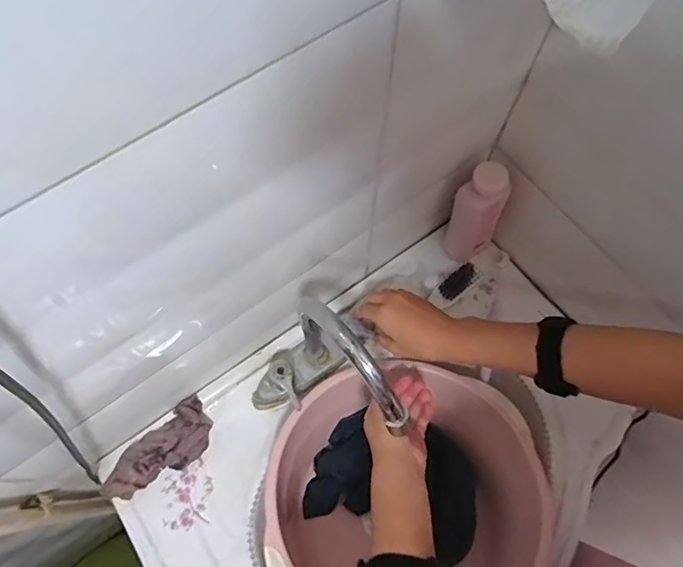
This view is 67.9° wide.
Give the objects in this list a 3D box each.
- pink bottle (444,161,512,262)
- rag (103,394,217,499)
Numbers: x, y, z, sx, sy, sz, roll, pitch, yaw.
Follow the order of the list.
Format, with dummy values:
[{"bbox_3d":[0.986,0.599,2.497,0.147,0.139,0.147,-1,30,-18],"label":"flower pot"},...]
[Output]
[{"bbox_3d":[0.177,-0.088,0.662,0.065,0.185,0.049,30,72,10],"label":"pink bottle"},{"bbox_3d":[-0.221,0.210,0.621,0.145,0.029,0.062,-42,75,-14],"label":"rag"}]

